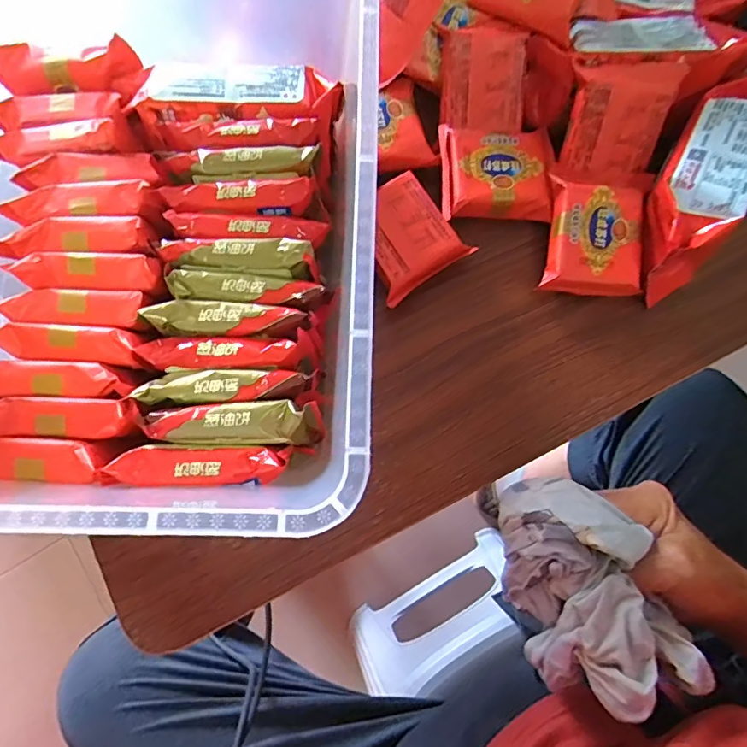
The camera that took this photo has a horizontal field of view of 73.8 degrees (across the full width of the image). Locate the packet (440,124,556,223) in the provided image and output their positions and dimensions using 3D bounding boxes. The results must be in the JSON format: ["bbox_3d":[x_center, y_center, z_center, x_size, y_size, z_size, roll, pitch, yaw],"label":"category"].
[{"bbox_3d":[0.086,-0.139,0.348,0.074,0.025,0.065,-2,78,-1],"label":"packet"}]

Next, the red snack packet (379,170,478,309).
[{"bbox_3d":[0.020,-0.092,0.332,0.064,0.011,0.069,-36,81,-8],"label":"red snack packet"}]

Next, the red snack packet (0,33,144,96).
[{"bbox_3d":[-0.192,-0.190,0.308,0.090,0.019,0.022,-1,78,-1],"label":"red snack packet"}]

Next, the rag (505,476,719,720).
[{"bbox_3d":[0.119,0.122,0.285,0.081,0.070,0.126,-29,80,-7],"label":"rag"}]

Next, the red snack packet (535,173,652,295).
[{"bbox_3d":[0.149,-0.093,0.332,0.061,0.021,0.077,6,78,0],"label":"red snack packet"}]

